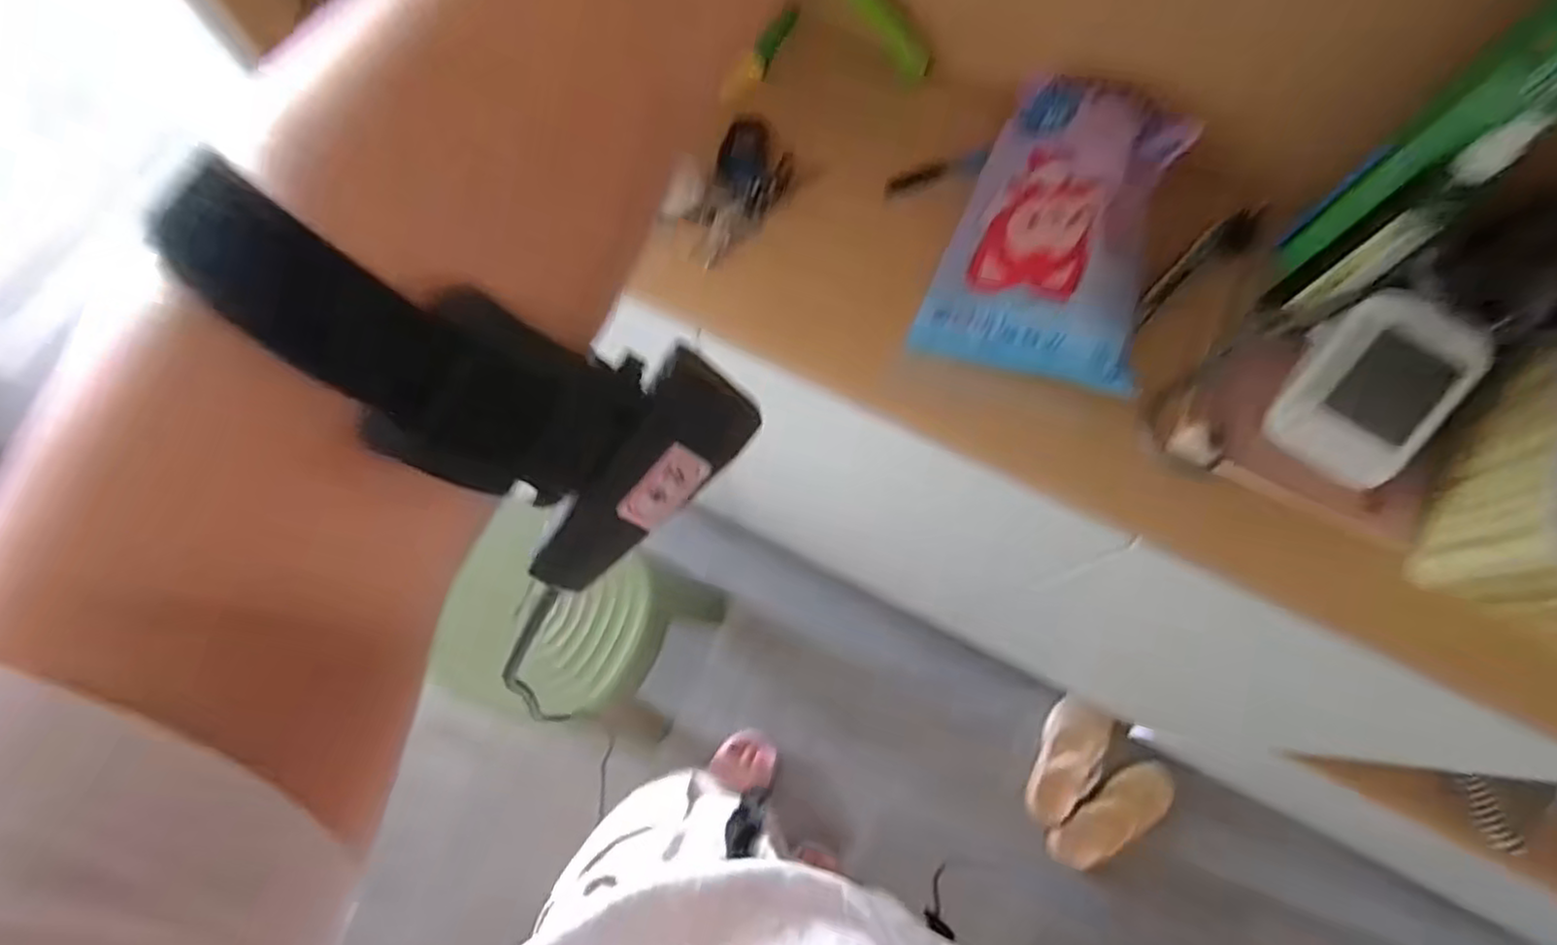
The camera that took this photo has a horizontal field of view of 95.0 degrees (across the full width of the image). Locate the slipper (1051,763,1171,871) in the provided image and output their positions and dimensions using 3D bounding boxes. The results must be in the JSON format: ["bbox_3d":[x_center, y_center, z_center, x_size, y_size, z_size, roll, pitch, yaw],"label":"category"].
[{"bbox_3d":[0.568,0.583,1.198,0.235,0.053,0.092,-35,76,-11],"label":"slipper"}]

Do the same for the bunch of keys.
[{"bbox_3d":[-0.032,-0.233,0.601,0.058,0.023,0.122,22,88,6],"label":"bunch of keys"}]

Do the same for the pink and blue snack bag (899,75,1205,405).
[{"bbox_3d":[0.225,-0.195,0.584,0.168,0.060,0.255,14,82,21],"label":"pink and blue snack bag"}]

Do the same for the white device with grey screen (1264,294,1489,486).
[{"bbox_3d":[0.431,-0.060,0.519,0.094,0.024,0.128,29,115,16],"label":"white device with grey screen"}]

